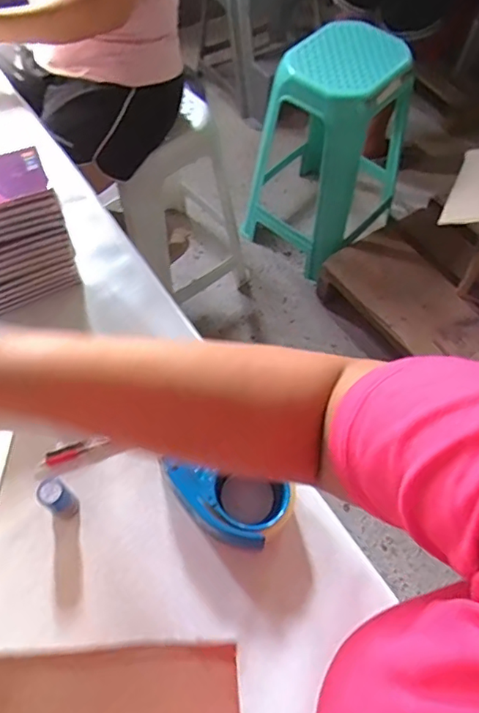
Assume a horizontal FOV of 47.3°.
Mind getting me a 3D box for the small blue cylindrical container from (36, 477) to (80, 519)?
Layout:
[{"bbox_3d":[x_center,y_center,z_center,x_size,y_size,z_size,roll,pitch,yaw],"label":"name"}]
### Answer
[{"bbox_3d":[-0.189,0.149,0.574,0.025,0.064,0.028,39,67,20],"label":"small blue cylindrical container"}]

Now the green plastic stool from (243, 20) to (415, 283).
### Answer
[{"bbox_3d":[0.277,-0.587,1.576,0.425,0.566,0.319,-41,68,-21],"label":"green plastic stool"}]

